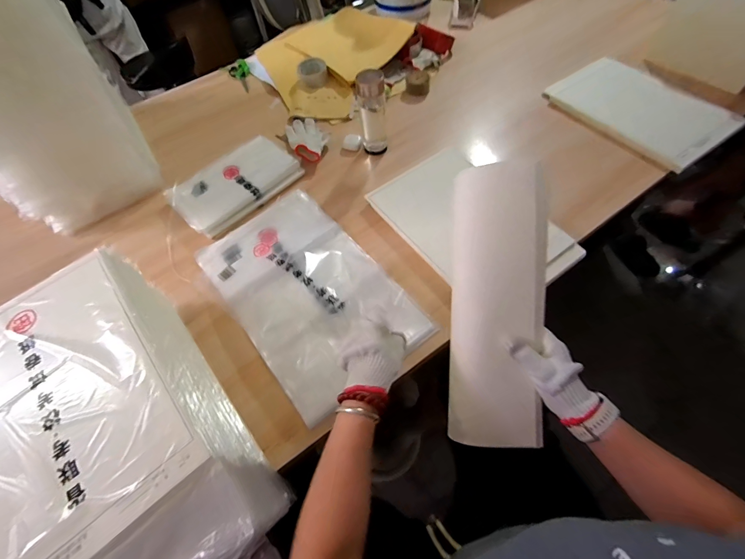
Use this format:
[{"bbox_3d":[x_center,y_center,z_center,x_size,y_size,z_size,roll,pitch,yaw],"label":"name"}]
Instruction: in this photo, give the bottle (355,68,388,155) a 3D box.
[{"bbox_3d":[0.001,-0.400,0.825,0.064,0.186,0.054,2,60,6],"label":"bottle"}]

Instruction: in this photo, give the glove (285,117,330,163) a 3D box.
[{"bbox_3d":[-0.176,-0.395,0.911,0.103,0.038,0.208,-22,60,-8],"label":"glove"}]

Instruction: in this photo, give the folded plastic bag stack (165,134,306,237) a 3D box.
[{"bbox_3d":[-0.341,-0.242,0.847,0.301,0.046,0.191,-39,64,-17],"label":"folded plastic bag stack"}]

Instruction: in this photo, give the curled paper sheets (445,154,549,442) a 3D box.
[{"bbox_3d":[0.162,0.041,0.453,0.119,0.032,0.370,2,95,31],"label":"curled paper sheets"}]

